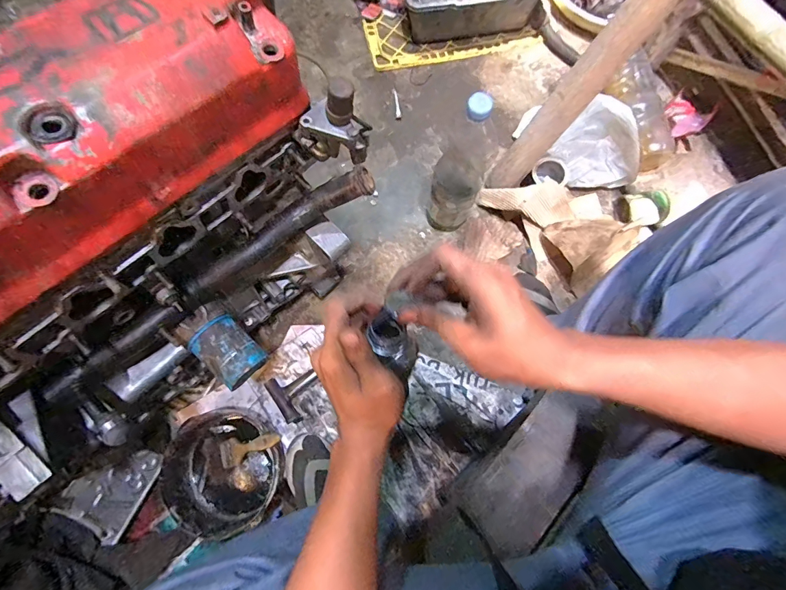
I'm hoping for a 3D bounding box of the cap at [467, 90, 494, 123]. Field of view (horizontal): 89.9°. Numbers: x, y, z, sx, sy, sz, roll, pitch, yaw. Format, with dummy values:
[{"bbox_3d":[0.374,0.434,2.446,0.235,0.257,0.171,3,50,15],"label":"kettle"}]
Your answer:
[{"bbox_3d":[0.111,-0.242,0.505,0.032,0.020,0.031,0,78,1],"label":"cap"}]

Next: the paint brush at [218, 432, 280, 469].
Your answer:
[{"bbox_3d":[-0.246,0.258,0.668,0.167,0.020,0.044,-28,77,28],"label":"paint brush"}]

